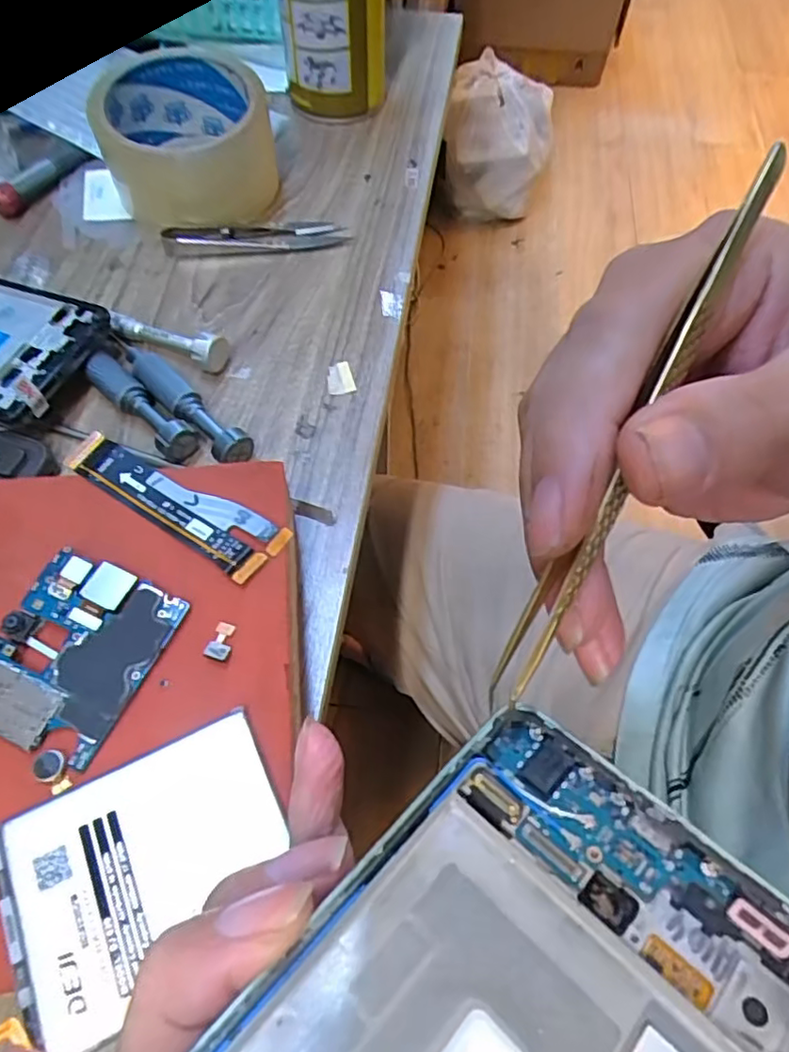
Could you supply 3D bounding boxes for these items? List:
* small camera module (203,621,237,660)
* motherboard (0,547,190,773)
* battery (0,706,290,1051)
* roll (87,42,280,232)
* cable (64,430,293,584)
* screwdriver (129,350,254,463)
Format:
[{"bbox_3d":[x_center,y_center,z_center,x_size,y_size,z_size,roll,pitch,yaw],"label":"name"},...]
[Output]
[{"bbox_3d":[-0.056,0.037,0.206,0.008,0.004,0.013,14,61,7],"label":"small camera module"},{"bbox_3d":[-0.103,0.040,0.201,0.049,0.005,0.059,22,62,11],"label":"motherboard"},{"bbox_3d":[-0.067,0.093,0.173,0.075,0.005,0.058,-24,64,-14],"label":"battery"},{"bbox_3d":[-0.123,-0.233,0.377,0.098,0.053,0.106,-10,62,-9],"label":"roll"},{"bbox_3d":[-0.083,-0.008,0.233,0.090,0.004,0.024,26,65,14],"label":"cable"},{"bbox_3d":[-0.098,-0.058,0.296,0.016,0.016,0.084,-40,70,-22],"label":"screwdriver"}]

